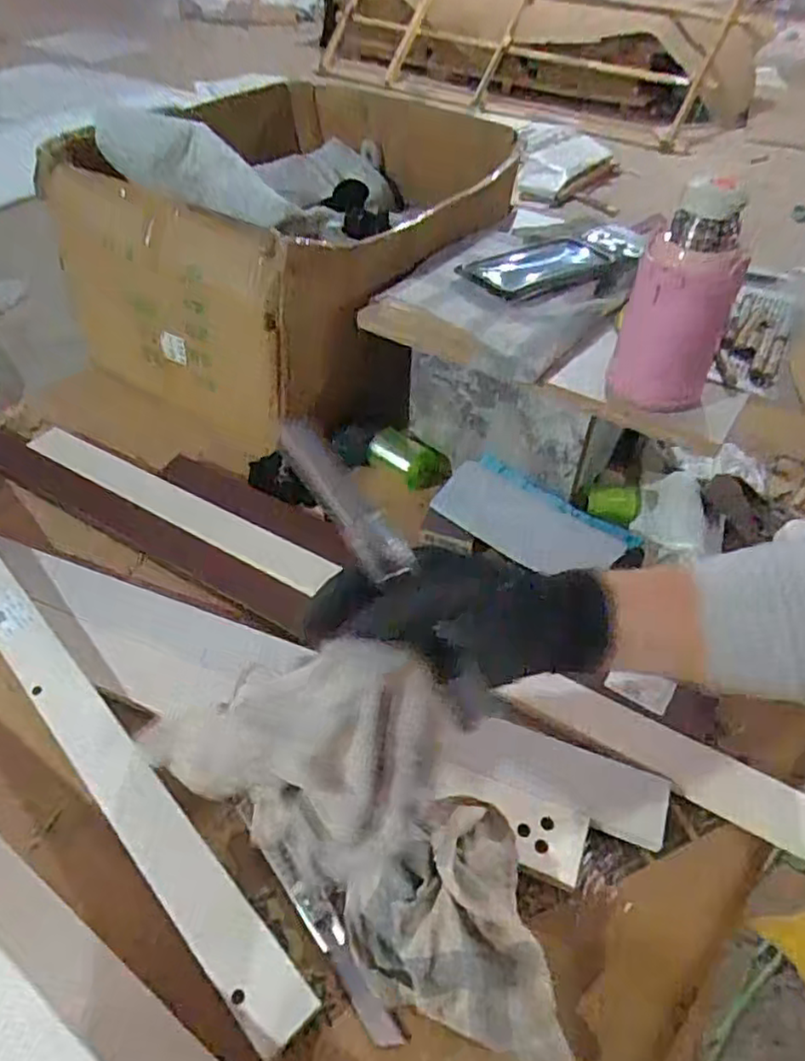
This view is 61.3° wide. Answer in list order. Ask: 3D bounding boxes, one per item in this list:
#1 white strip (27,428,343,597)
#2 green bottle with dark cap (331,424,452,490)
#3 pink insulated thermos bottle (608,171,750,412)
[{"bbox_3d":[-0.286,-0.039,0.844,0.471,0.021,0.050,25,51,20],"label":"white strip"},{"bbox_3d":[-0.013,-0.103,0.910,0.163,0.048,0.061,22,50,18],"label":"green bottle with dark cap"},{"bbox_3d":[0.256,-0.205,0.625,0.089,0.195,0.086,20,50,16],"label":"pink insulated thermos bottle"}]

